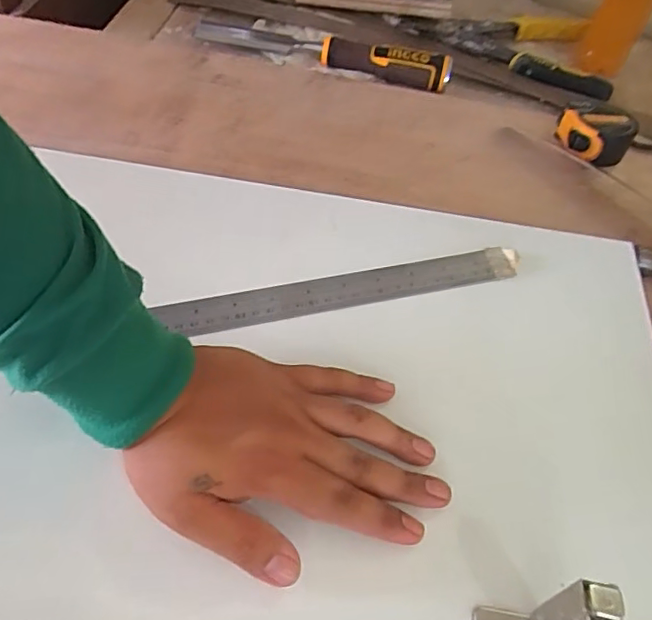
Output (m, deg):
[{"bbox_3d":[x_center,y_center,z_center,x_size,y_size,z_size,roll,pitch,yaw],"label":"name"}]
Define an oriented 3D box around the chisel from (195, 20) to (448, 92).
[{"bbox_3d":[-0.009,-0.279,0.603,0.277,0.028,0.035,19,55,7],"label":"chisel"}]

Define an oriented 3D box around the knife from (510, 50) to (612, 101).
[{"bbox_3d":[0.253,-0.251,0.619,0.108,0.023,0.018,22,52,12],"label":"knife"}]

